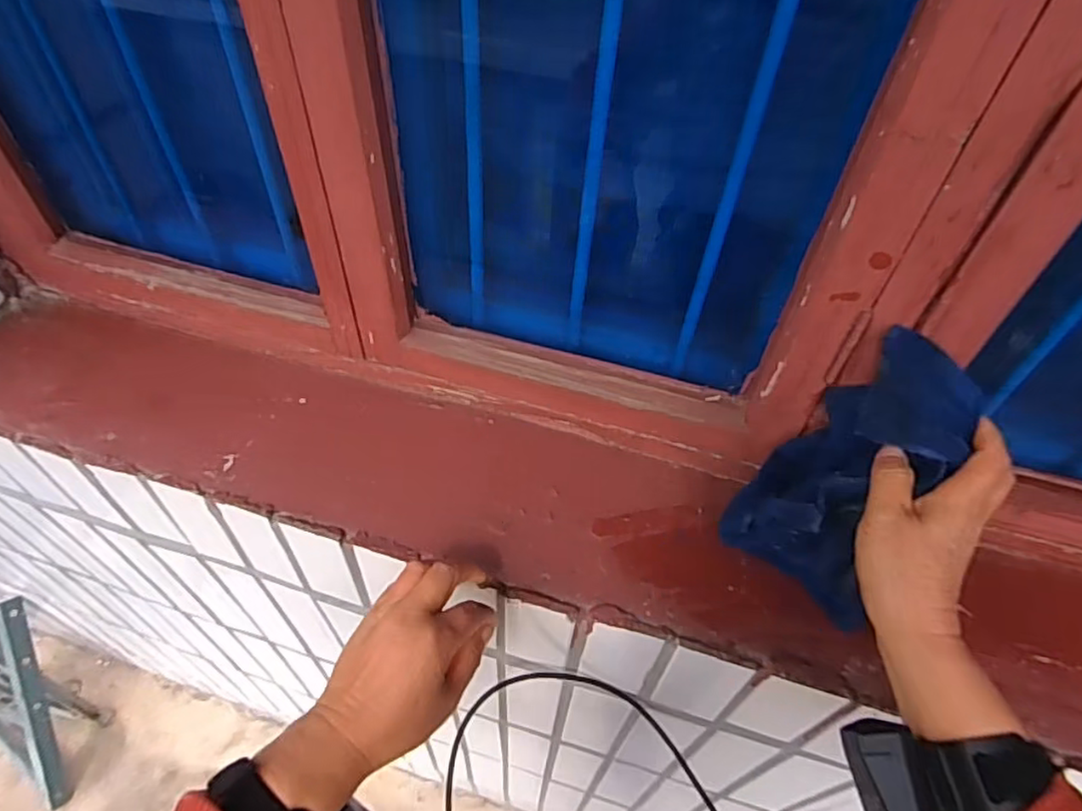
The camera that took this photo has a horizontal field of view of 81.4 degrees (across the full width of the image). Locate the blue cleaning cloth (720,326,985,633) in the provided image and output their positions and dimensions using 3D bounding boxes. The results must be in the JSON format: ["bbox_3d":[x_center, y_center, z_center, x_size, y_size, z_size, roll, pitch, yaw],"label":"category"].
[{"bbox_3d":[0.216,0.053,0.434,0.069,0.196,0.114,-8,44,-47],"label":"blue cleaning cloth"}]

